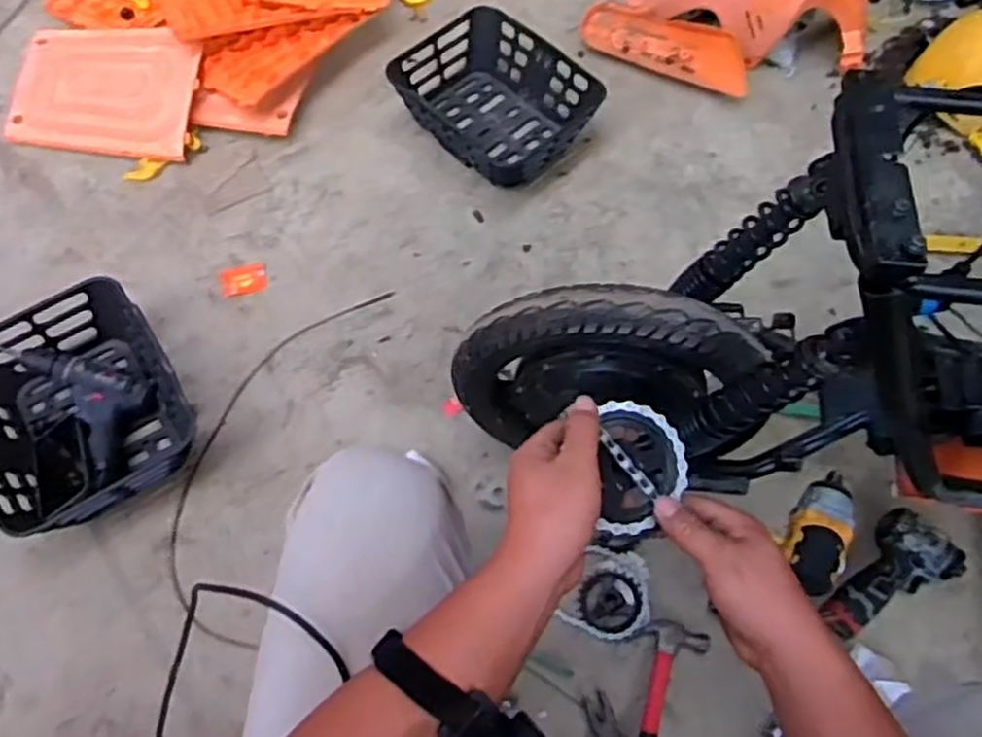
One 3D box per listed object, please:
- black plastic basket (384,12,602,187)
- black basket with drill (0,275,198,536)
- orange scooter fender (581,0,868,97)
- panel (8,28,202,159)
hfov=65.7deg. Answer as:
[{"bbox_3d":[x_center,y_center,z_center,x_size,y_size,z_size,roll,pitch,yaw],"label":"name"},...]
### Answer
[{"bbox_3d":[-0.002,-0.494,1.383,0.345,0.099,0.273,40,72,15],"label":"black plastic basket"},{"bbox_3d":[-0.578,0.054,1.065,0.271,0.100,0.312,-33,70,-17],"label":"black basket with drill"},{"bbox_3d":[0.451,-0.686,1.424,0.519,0.197,0.238,-1,64,-3],"label":"orange scooter fender"},{"bbox_3d":[-0.700,-0.512,1.389,0.327,0.024,0.270,2,75,3],"label":"panel"}]

